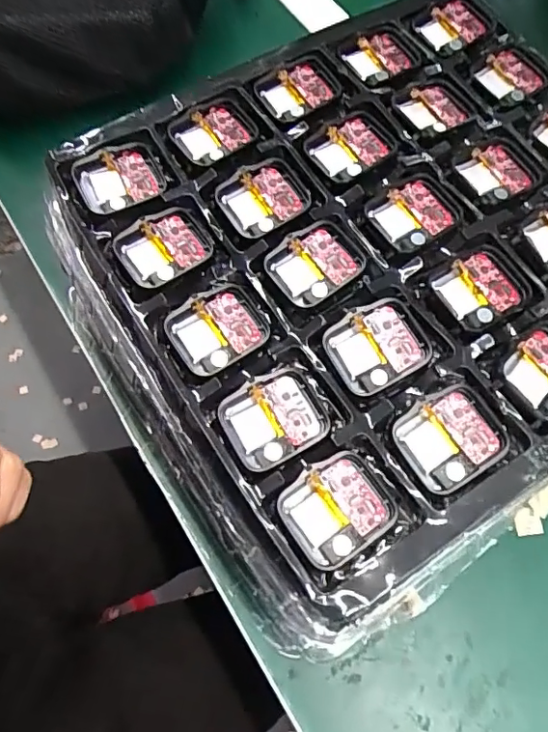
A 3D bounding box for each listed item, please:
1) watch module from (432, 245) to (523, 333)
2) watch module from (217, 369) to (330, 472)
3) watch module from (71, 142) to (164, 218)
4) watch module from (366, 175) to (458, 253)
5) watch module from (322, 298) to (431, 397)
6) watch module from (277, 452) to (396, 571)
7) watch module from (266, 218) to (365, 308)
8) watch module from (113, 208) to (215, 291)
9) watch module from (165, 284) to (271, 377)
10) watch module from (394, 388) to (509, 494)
[{"bbox_3d":[0.097,-0.037,0.259,0.041,0.004,0.035,-28,72,-13],"label":"watch module"},{"bbox_3d":[0.000,0.023,0.239,0.043,0.006,0.036,-26,71,-13],"label":"watch module"},{"bbox_3d":[-0.079,-0.095,0.282,0.042,0.008,0.036,-22,70,-12],"label":"watch module"},{"bbox_3d":[0.070,-0.076,0.276,0.041,0.005,0.035,-29,72,-14],"label":"watch module"},{"bbox_3d":[0.048,-0.010,0.249,0.044,0.008,0.037,-26,71,-13],"label":"watch module"},{"bbox_3d":[0.027,0.059,0.225,0.042,0.004,0.037,-33,73,-15],"label":"watch module"},{"bbox_3d":[0.020,-0.049,0.266,0.044,0.007,0.035,-34,73,-15],"label":"watch module"},{"bbox_3d":[-0.054,-0.057,0.268,0.043,0.005,0.036,-31,72,-14],"label":"watch module"},{"bbox_3d":[-0.026,-0.017,0.255,0.044,0.004,0.035,-30,72,-14],"label":"watch module"},{"bbox_3d":[0.076,0.030,0.235,0.043,0.006,0.037,-30,72,-14],"label":"watch module"}]

